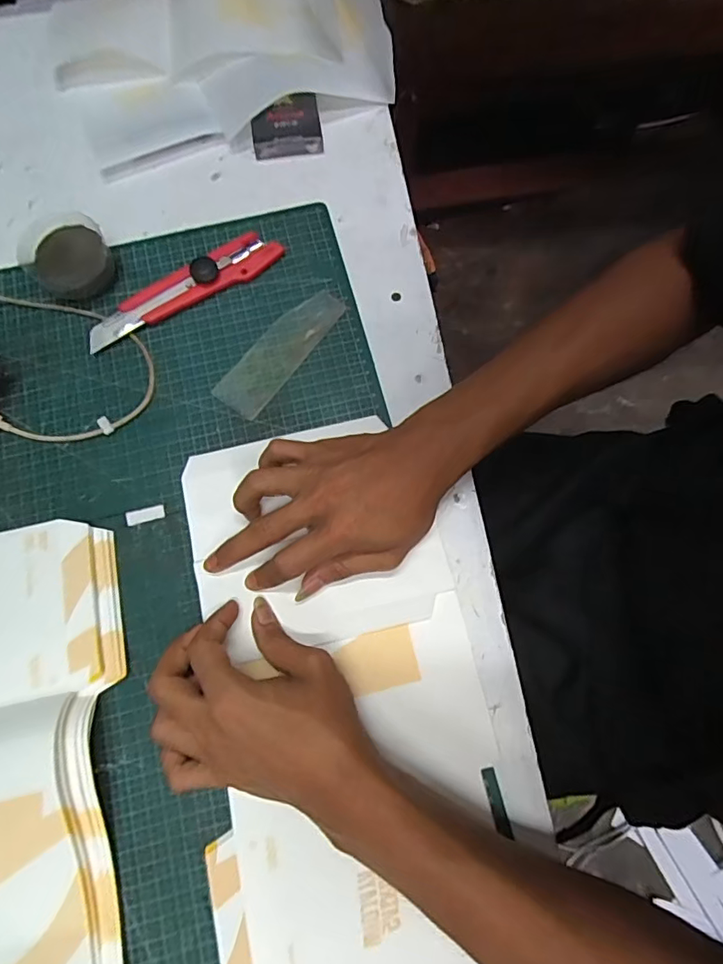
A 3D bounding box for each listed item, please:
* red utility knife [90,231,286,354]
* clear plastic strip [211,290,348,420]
[{"bbox_3d":[-0.143,-0.157,0.406,0.166,0.018,0.030,-29,77,-7],"label":"red utility knife"},{"bbox_3d":[-0.062,-0.104,0.398,0.039,0.004,0.122,37,79,10],"label":"clear plastic strip"}]

